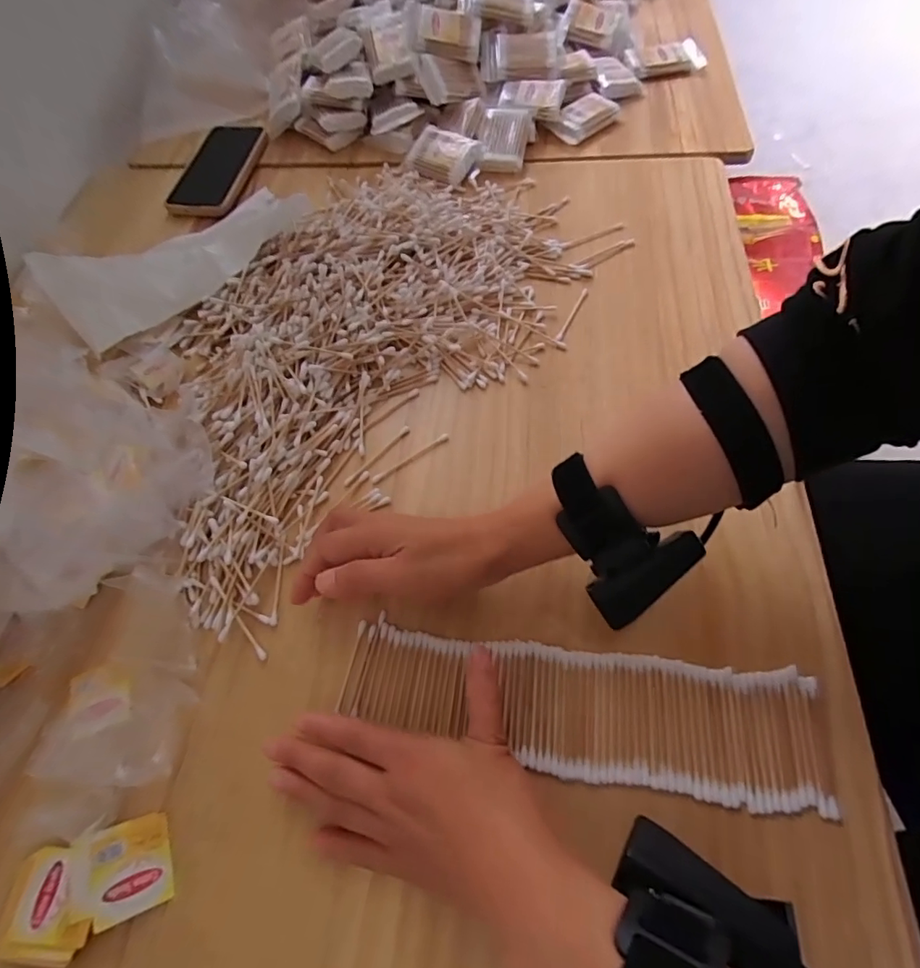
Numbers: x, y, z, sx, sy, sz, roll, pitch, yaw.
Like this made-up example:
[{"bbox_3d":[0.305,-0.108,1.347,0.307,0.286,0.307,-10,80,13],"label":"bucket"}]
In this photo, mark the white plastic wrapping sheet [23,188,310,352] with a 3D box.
[{"bbox_3d":[-0.286,-0.222,0.493,0.229,0.046,0.106,-31,64,-10],"label":"white plastic wrapping sheet"}]

